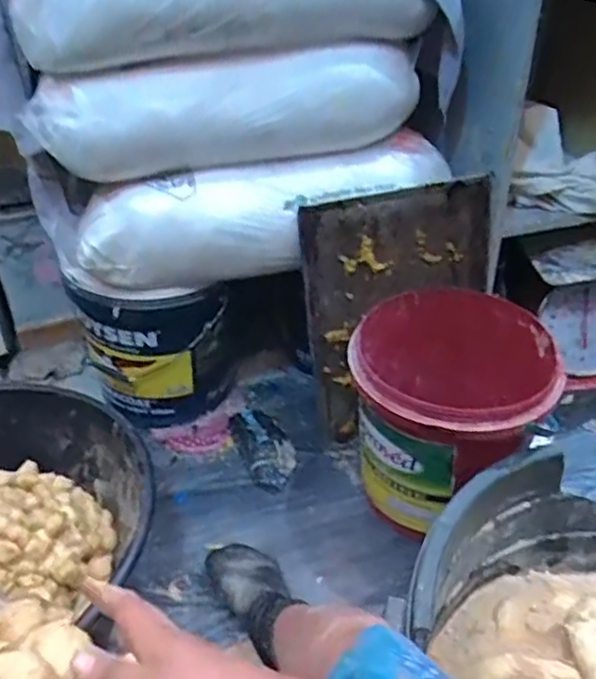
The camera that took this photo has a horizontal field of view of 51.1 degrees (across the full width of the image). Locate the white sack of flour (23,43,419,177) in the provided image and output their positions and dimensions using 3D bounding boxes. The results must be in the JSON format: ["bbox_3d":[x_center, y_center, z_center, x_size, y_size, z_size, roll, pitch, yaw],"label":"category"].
[{"bbox_3d":[-0.083,-0.339,0.923,0.559,0.151,0.160,-7,36,-9],"label":"white sack of flour"}]

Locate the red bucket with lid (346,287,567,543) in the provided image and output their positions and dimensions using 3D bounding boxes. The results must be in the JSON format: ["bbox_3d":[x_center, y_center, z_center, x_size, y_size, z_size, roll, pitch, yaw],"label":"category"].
[{"bbox_3d":[0.219,0.109,0.946,0.274,0.296,0.262,0,36,0],"label":"red bucket with lid"}]

